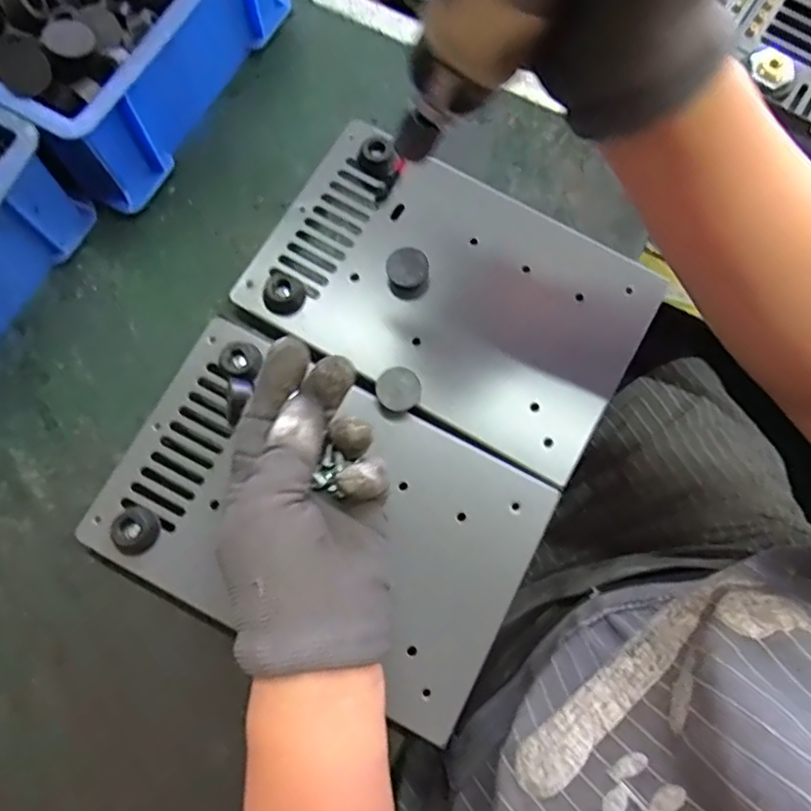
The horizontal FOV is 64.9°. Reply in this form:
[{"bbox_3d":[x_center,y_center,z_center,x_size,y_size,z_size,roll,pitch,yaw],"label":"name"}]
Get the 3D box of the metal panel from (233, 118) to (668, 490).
[{"bbox_3d":[0.027,-0.071,0.386,0.226,0.021,0.146,30,79,8],"label":"metal panel"}]

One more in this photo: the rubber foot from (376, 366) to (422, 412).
[{"bbox_3d":[-0.004,-0.008,0.367,0.024,0.016,0.023,0,77,0],"label":"rubber foot"}]

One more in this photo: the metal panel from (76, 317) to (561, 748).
[{"bbox_3d":[-0.047,0.060,0.354,0.228,0.023,0.150,26,78,7],"label":"metal panel"}]

